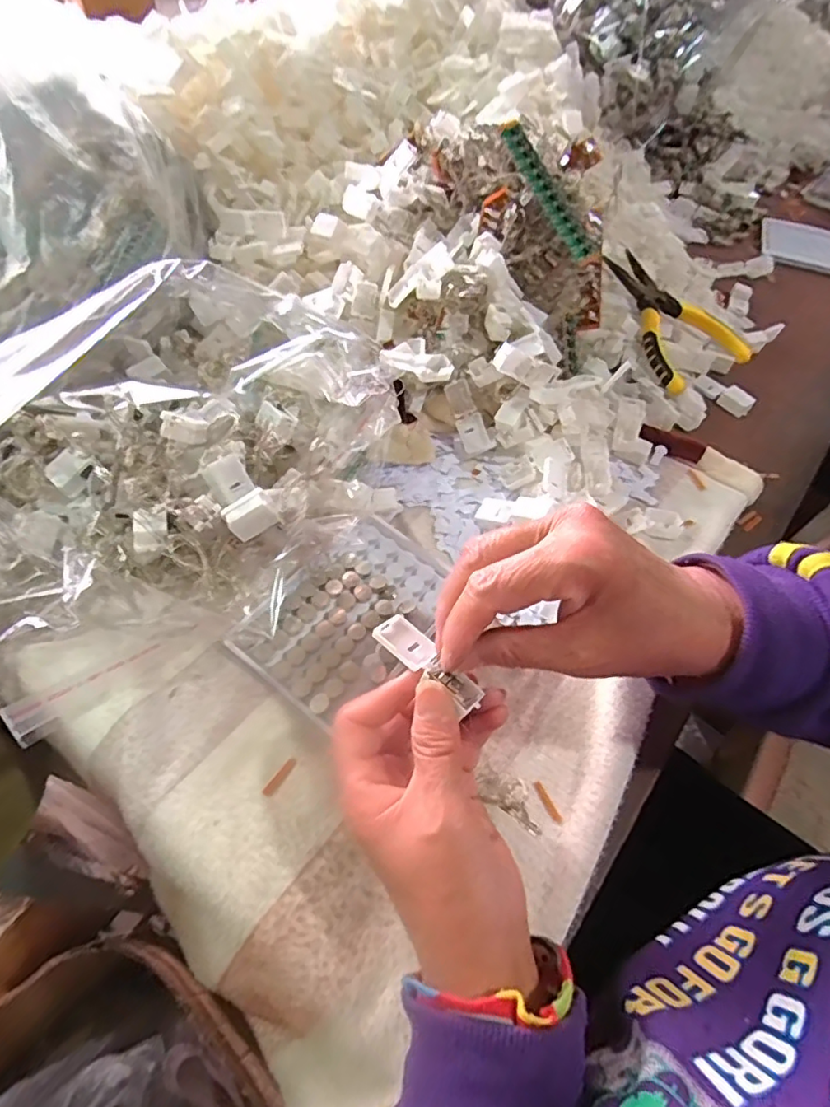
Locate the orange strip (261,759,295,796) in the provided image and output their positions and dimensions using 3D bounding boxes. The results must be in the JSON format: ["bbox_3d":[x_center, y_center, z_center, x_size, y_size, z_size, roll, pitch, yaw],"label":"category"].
[{"bbox_3d":[-0.071,0.118,0.306,0.005,0.004,0.022,35,77,17],"label":"orange strip"}]

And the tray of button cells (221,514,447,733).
[{"bbox_3d":[-0.040,0.034,0.357,0.084,0.010,0.127,35,61,17],"label":"tray of button cells"}]

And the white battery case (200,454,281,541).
[{"bbox_3d":[-0.097,-0.031,0.320,0.025,0.014,0.045,-32,79,-23],"label":"white battery case"}]

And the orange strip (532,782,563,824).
[{"bbox_3d":[0.071,0.133,0.311,0.005,0.004,0.023,-23,61,-18],"label":"orange strip"}]

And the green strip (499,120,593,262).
[{"bbox_3d":[0.100,-0.283,0.452,0.014,0.011,0.122,-28,88,-21],"label":"green strip"}]

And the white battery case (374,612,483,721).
[{"bbox_3d":[0.006,0.048,0.265,0.055,0.010,0.020,37,61,12],"label":"white battery case"}]

